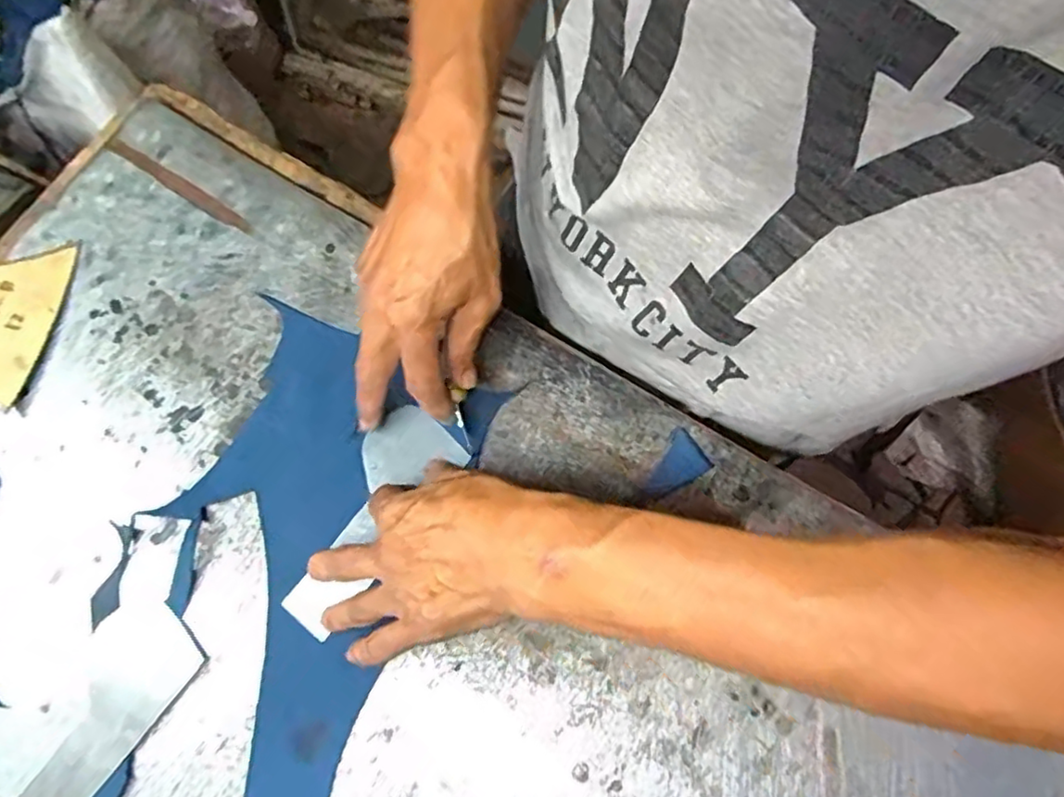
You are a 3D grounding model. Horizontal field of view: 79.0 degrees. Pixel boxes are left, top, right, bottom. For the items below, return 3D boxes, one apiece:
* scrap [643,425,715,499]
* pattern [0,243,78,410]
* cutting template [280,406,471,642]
[{"bbox_3d":[0.088,0.043,0.413,0.045,0.004,0.031,-33,73,-9],"label":"scrap"},{"bbox_3d":[-0.377,-0.058,0.459,0.074,0.011,0.117,10,72,5],"label":"pattern"},{"bbox_3d":[-0.107,0.071,0.407,0.061,0.009,0.144,35,77,19],"label":"cutting template"}]

